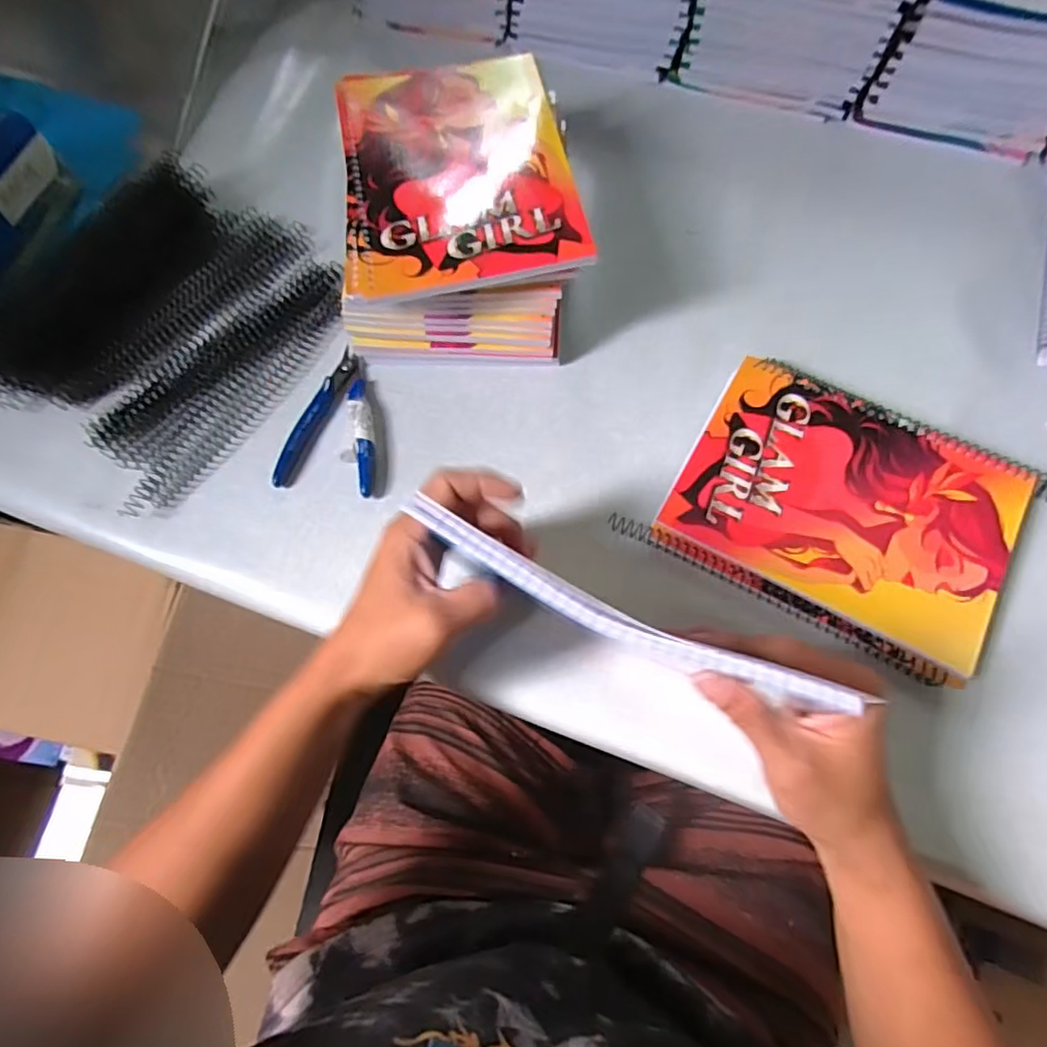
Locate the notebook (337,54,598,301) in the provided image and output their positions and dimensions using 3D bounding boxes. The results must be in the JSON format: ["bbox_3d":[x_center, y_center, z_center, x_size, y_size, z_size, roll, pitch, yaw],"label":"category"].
[{"bbox_3d":[-0.047,-0.245,0.415,0.149,0.012,0.201,-8,70,-2],"label":"notebook"}]

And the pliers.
[{"bbox_3d":[-0.134,-0.077,0.444,0.066,0.013,0.111,6,70,4],"label":"pliers"}]

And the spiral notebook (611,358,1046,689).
[{"bbox_3d":[0.206,-0.008,0.400,0.206,0.025,0.160,29,73,11],"label":"spiral notebook"}]

